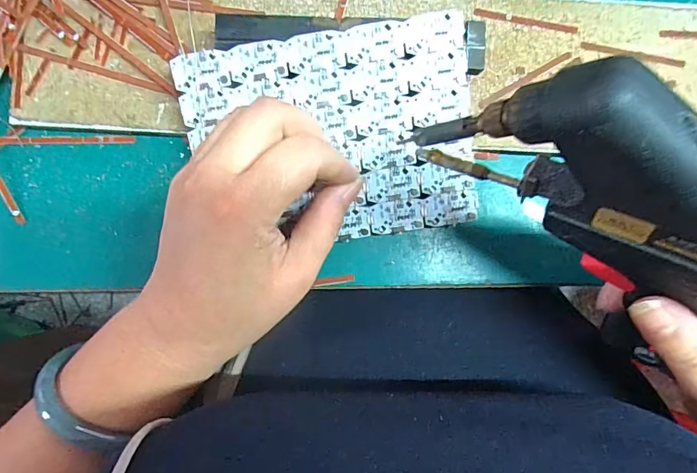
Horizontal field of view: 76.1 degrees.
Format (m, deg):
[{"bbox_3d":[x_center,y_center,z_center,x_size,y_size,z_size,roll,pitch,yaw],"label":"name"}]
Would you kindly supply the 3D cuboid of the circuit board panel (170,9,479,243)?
[{"bbox_3d":[-0.008,-0.050,0.236,0.145,0.004,0.106,-9,105,2],"label":"circuit board panel"}]

